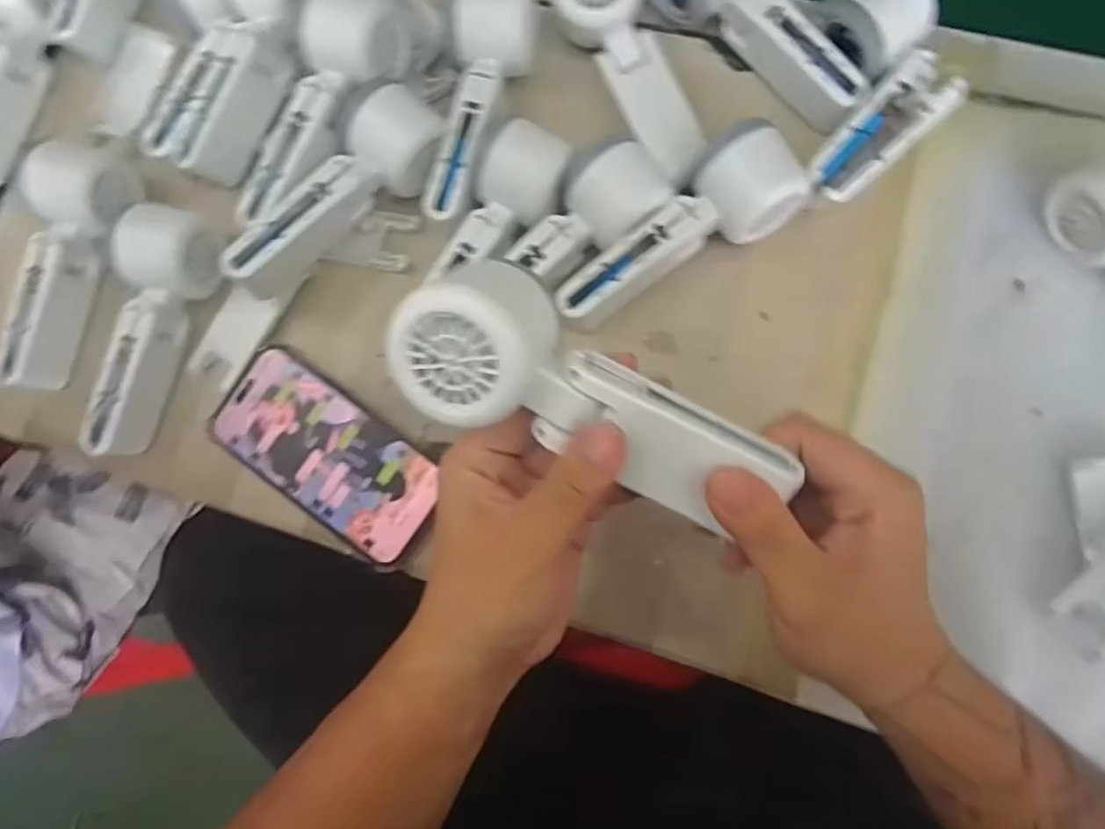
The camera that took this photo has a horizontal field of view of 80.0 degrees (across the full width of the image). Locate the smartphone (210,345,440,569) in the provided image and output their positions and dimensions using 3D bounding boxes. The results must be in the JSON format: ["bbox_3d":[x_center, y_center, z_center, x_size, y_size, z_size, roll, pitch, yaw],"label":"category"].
[{"bbox_3d":[-0.147,0.026,0.435,0.161,0.009,0.080,38,88,9],"label":"smartphone"}]

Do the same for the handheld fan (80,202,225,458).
[{"bbox_3d":[-0.268,-0.054,0.428,0.050,0.047,0.164,16,85,8],"label":"handheld fan"}]

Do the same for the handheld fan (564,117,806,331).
[{"bbox_3d":[0.074,-0.114,0.413,0.165,0.047,0.058,-30,81,2],"label":"handheld fan"}]

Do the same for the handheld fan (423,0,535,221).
[{"bbox_3d":[-0.049,-0.204,0.431,0.052,0.048,0.162,9,84,7],"label":"handheld fan"}]

